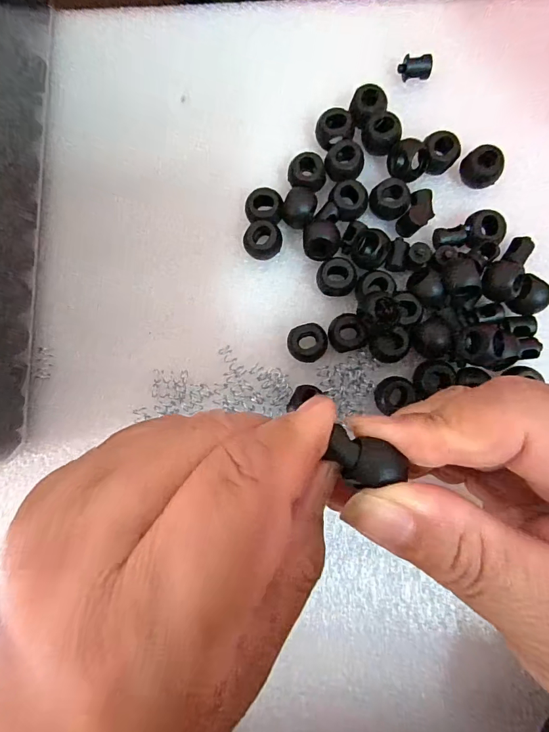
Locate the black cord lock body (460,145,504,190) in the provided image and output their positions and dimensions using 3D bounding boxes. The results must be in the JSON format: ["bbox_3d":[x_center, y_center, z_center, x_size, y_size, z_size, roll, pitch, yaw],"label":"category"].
[{"bbox_3d":[0.095,-0.090,0.181,0.015,0.015,0.016,-19,85,2],"label":"black cord lock body"}]

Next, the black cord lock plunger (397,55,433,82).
[{"bbox_3d":[0.067,-0.142,0.189,0.015,0.009,0.008,-2,86,3],"label":"black cord lock plunger"}]

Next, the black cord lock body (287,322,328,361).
[{"bbox_3d":[0.015,-0.010,0.181,0.017,0.014,0.017,6,85,5],"label":"black cord lock body"}]

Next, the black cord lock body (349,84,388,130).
[{"bbox_3d":[0.044,-0.122,0.186,0.017,0.013,0.014,-30,85,1],"label":"black cord lock body"}]

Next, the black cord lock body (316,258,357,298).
[{"bbox_3d":[0.029,-0.040,0.182,0.017,0.016,0.016,0,84,4],"label":"black cord lock body"}]

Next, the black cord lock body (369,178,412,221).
[{"bbox_3d":[0.053,-0.076,0.181,0.018,0.011,0.016,9,87,4],"label":"black cord lock body"}]

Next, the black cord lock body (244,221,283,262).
[{"bbox_3d":[-0.005,-0.059,0.187,0.017,0.015,0.014,-4,84,4],"label":"black cord lock body"}]

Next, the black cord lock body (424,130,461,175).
[{"bbox_3d":[0.077,-0.097,0.183,0.014,0.014,0.015,0,86,3],"label":"black cord lock body"}]

